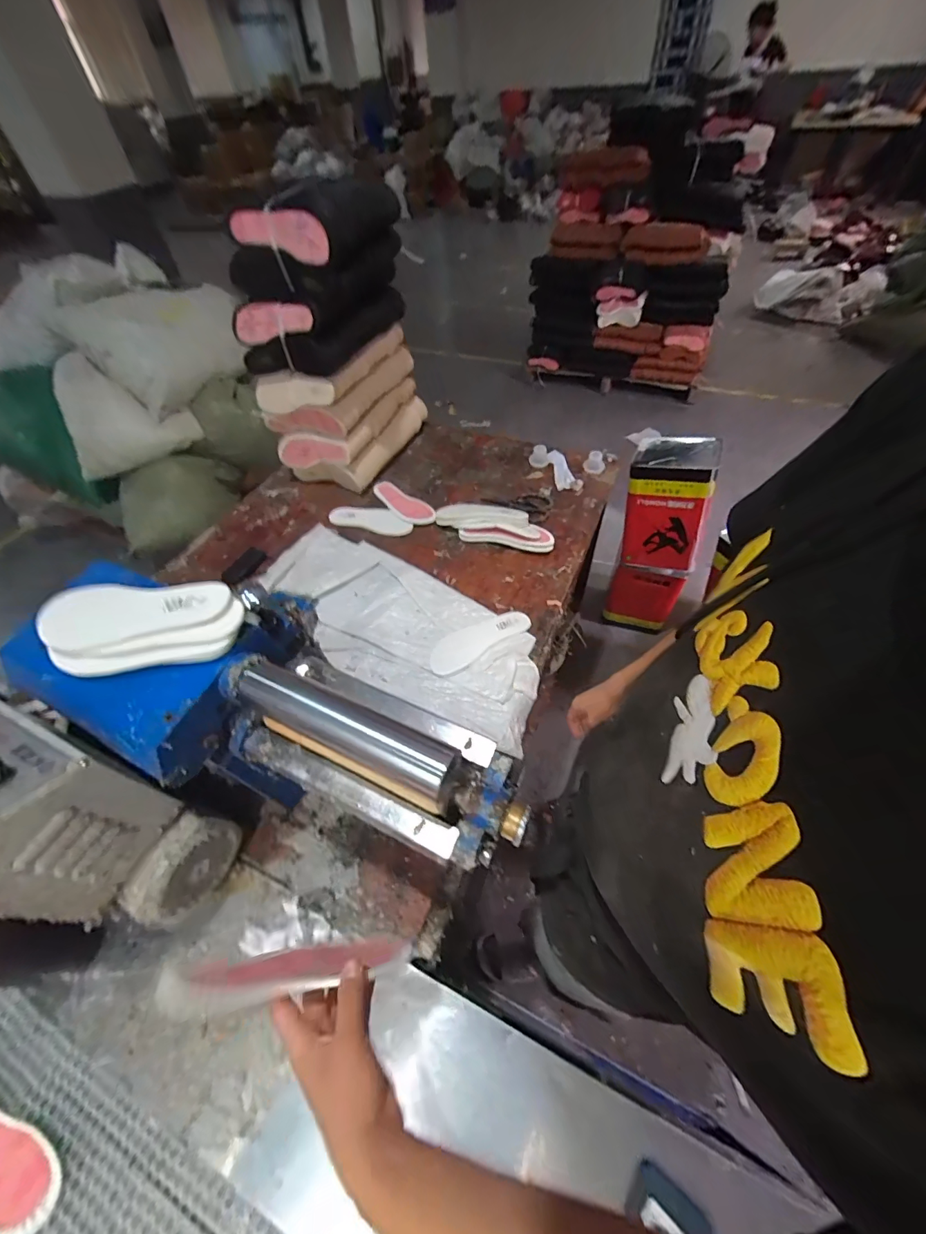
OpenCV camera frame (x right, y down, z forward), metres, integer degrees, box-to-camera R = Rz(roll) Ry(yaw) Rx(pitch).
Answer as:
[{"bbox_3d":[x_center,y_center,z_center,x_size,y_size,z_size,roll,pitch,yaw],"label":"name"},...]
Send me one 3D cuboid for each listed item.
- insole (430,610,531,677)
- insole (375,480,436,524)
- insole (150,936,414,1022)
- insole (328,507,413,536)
[{"bbox_3d":[0.030,0.041,0.863,0.215,0.005,0.079,-30,58,-16],"label":"insole"},{"bbox_3d":[-0.154,-0.296,1.126,0.079,0.011,0.215,-35,59,-19],"label":"insole"},{"bbox_3d":[-0.151,0.312,0.391,0.071,0.212,0.020,-18,61,46],"label":"insole"},{"bbox_3d":[-0.228,-0.249,1.096,0.214,0.015,0.080,13,56,13],"label":"insole"}]

